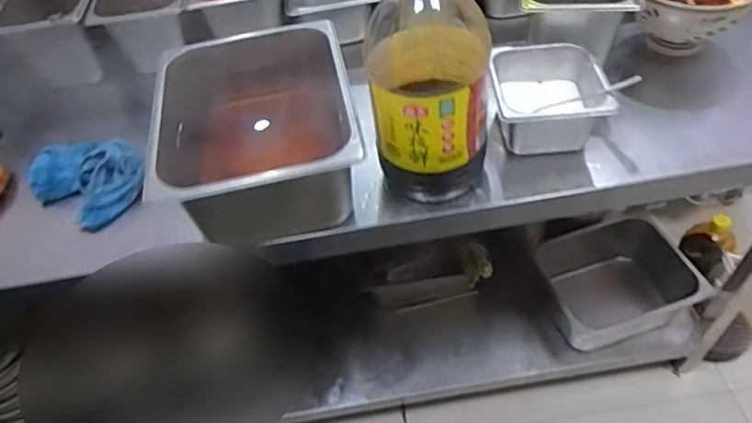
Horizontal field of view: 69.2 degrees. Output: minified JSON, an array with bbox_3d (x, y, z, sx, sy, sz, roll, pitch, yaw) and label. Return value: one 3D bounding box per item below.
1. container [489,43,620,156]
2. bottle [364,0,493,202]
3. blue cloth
[{"bbox_3d":[0.262,-0.176,0.851,0.157,0.097,0.171,-1,50,5],"label":"container"},{"bbox_3d":[0.070,-0.185,0.713,0.147,0.349,0.166,-1,50,5],"label":"bottle"},{"bbox_3d":[-0.459,-0.055,0.867,0.176,0.076,0.134,22,56,23],"label":"blue cloth"}]

